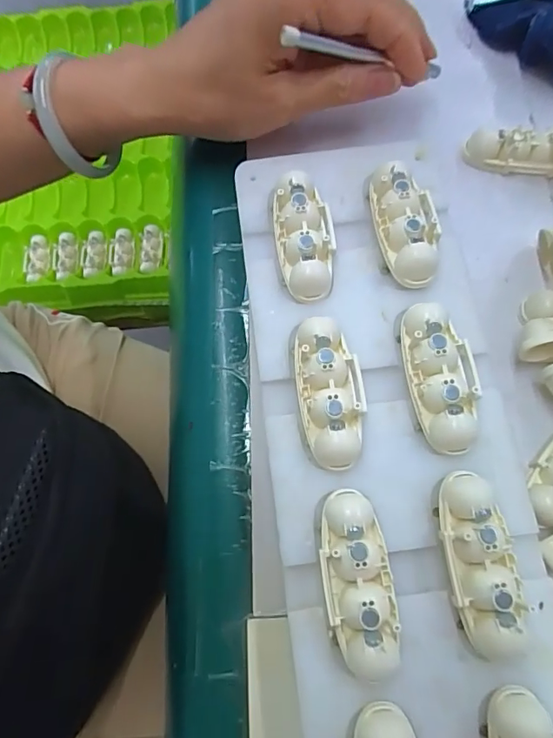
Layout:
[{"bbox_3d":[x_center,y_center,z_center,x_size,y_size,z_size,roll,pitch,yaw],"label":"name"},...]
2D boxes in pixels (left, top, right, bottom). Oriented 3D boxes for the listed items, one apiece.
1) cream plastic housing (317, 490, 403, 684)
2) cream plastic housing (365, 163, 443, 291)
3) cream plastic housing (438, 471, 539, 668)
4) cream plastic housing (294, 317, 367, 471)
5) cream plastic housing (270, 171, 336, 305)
[{"bbox_3d":[0.029,0.076,0.177,0.024,0.015,0.060,-6,73,0],"label":"cream plastic housing"},{"bbox_3d":[0.058,-0.067,0.219,0.026,0.019,0.061,-7,73,0],"label":"cream plastic housing"},{"bbox_3d":[0.074,0.070,0.176,0.023,0.015,0.062,-10,73,-1],"label":"cream plastic housing"},{"bbox_3d":[0.022,0.009,0.197,0.025,0.014,0.060,-9,73,-1],"label":"cream plastic housing"},{"bbox_3d":[0.013,-0.058,0.218,0.026,0.016,0.056,-8,73,0],"label":"cream plastic housing"}]

